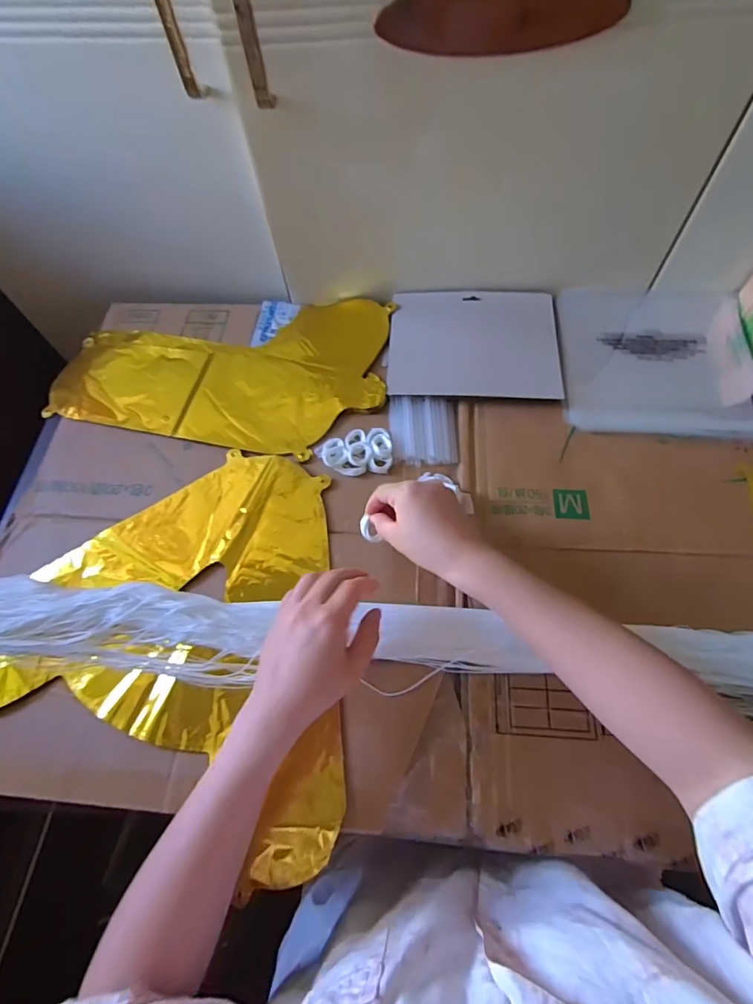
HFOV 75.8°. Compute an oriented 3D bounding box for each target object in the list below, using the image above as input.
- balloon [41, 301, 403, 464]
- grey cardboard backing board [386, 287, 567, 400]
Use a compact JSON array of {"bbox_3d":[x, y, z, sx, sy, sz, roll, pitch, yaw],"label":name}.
[{"bbox_3d":[-0.190,-0.160,0.586,0.397,0.019,0.220,5,65,5],"label":"balloon"},{"bbox_3d":[0.114,-0.193,0.574,0.193,0.008,0.162,2,65,4],"label":"grey cardboard backing board"}]

